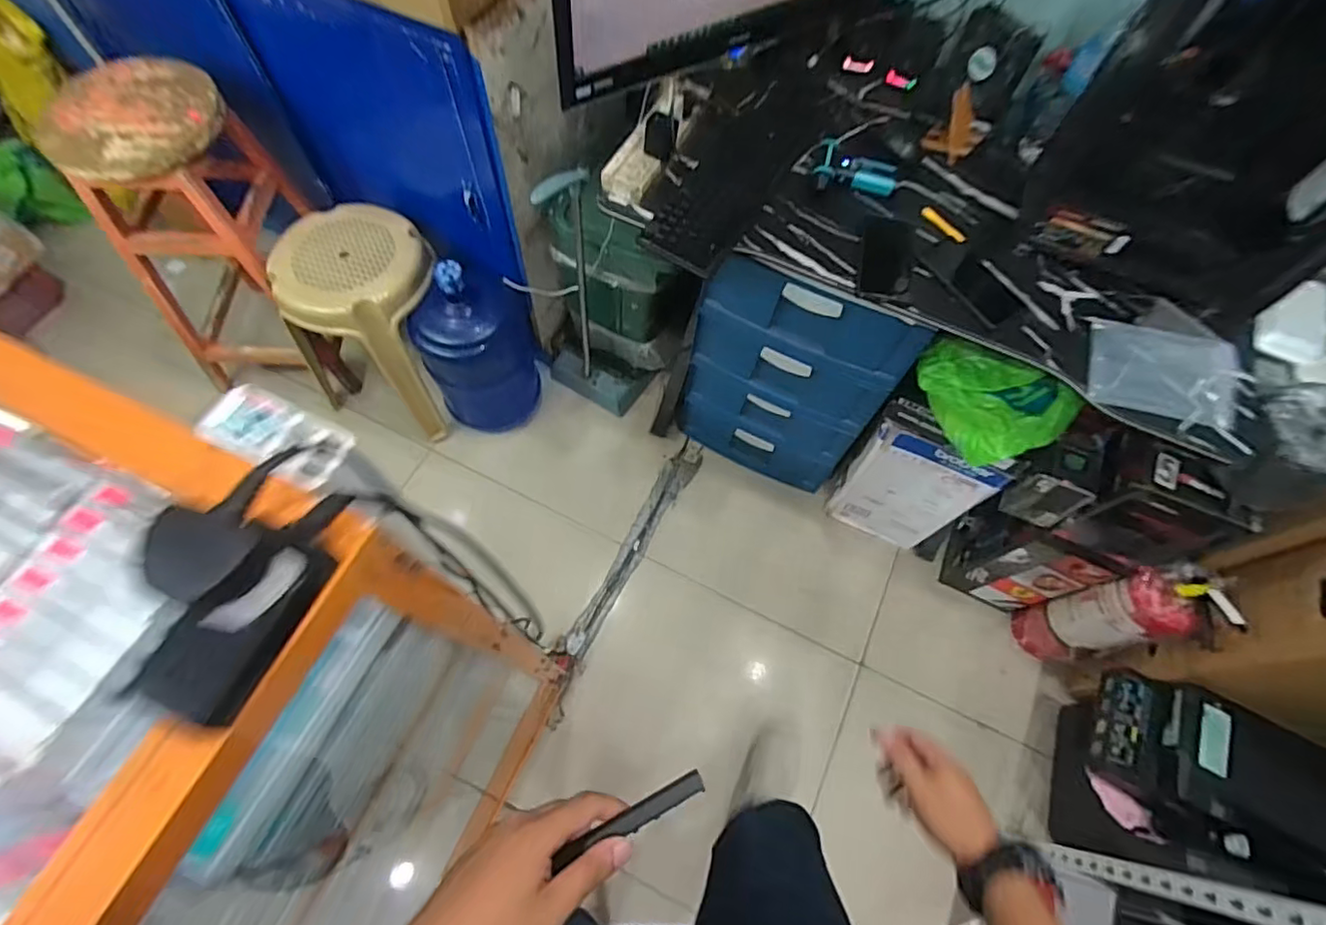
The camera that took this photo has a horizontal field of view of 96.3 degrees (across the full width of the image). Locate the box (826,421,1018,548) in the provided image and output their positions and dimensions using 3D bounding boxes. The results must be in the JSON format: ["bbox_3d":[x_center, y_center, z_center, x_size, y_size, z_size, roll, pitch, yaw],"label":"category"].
[{"bbox_3d":[0.548,0.081,1.378,0.260,0.463,0.037,31,67,11],"label":"box"}]

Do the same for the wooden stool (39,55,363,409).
[{"bbox_3d":[-1.023,-0.493,1.385,0.414,0.675,0.342,10,65,2],"label":"wooden stool"}]

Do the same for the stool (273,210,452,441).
[{"bbox_3d":[-0.705,-0.345,1.478,0.325,0.446,0.315,17,65,5],"label":"stool"}]

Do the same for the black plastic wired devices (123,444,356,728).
[{"bbox_3d":[-0.206,0.059,0.285,0.046,0.074,0.125,27,66,10],"label":"black plastic wired devices"}]

